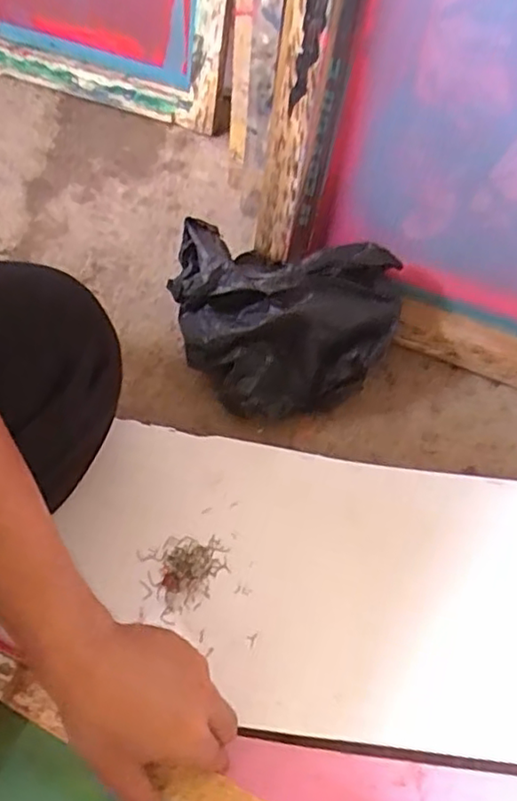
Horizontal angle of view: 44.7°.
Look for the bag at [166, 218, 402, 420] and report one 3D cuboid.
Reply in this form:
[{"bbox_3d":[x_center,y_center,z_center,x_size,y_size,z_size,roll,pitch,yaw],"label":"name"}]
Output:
[{"bbox_3d":[0.021,-0.073,0.588,0.205,0.127,0.142,10,61,2],"label":"bag"}]

